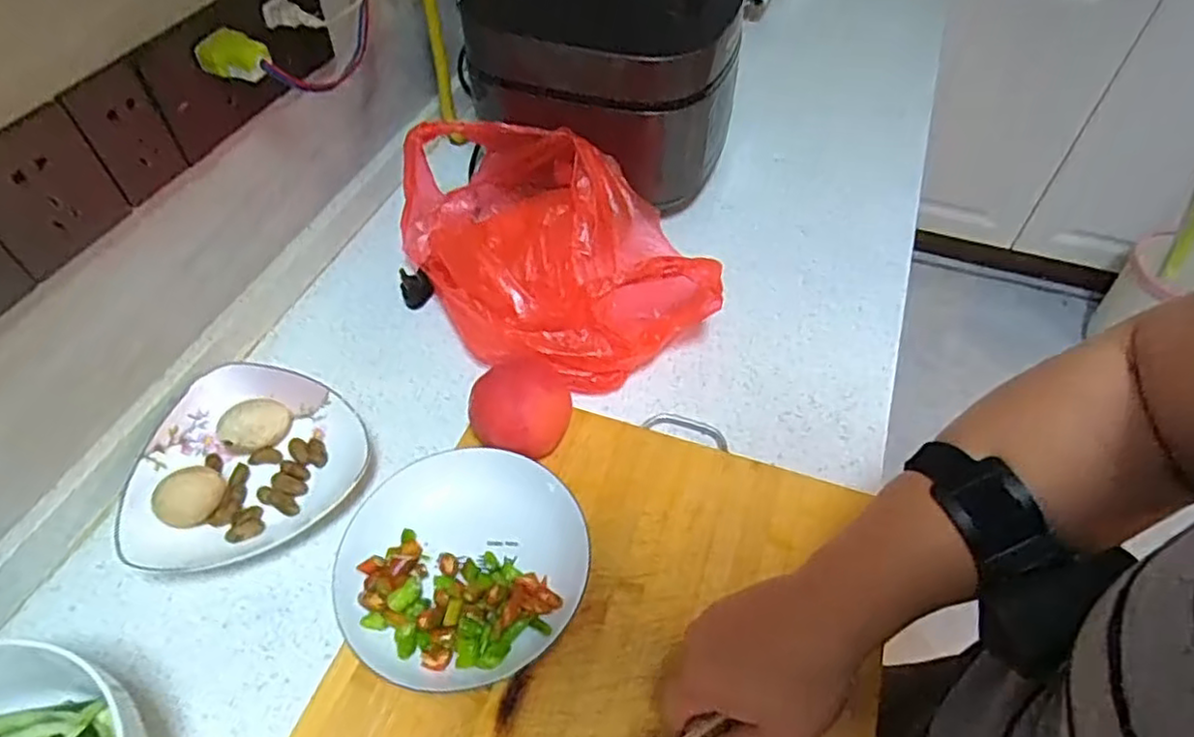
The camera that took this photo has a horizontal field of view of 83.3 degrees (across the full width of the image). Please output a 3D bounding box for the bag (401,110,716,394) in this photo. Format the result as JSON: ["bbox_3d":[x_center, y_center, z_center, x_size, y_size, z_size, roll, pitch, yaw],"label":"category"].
[{"bbox_3d":[-0.051,-0.126,0.646,0.203,0.114,0.306,-27,56,-18],"label":"bag"}]

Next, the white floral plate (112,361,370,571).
[{"bbox_3d":[-0.289,0.071,0.554,0.179,0.045,0.165,-1,52,1],"label":"white floral plate"}]

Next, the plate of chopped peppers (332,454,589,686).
[{"bbox_3d":[-0.095,0.138,0.480,0.173,0.026,0.162,-1,52,1],"label":"plate of chopped peppers"}]

